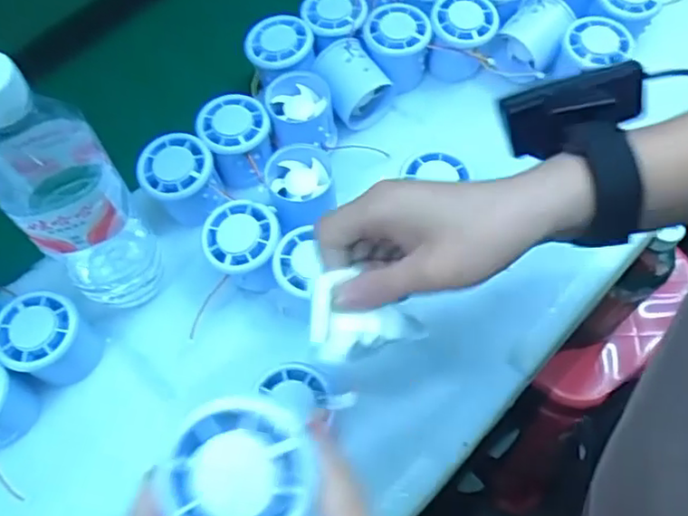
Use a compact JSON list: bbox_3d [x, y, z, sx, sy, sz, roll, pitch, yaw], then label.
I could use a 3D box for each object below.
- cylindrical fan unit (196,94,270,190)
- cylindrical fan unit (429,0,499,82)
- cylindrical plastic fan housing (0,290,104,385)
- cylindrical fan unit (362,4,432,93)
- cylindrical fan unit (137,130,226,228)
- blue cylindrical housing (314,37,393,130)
[{"bbox_3d":[-0.086,-0.094,0.504,0.054,0.051,0.057,-1,64,2],"label":"cylindrical fan unit"},{"bbox_3d":[0.102,-0.193,0.539,0.053,0.052,0.051,-1,64,2],"label":"cylindrical fan unit"},{"bbox_3d":[-0.207,0.059,0.437,0.049,0.063,0.052,22,67,12],"label":"cylindrical plastic fan housing"},{"bbox_3d":[0.045,-0.181,0.541,0.054,0.057,0.055,-1,64,2],"label":"cylindrical fan unit"},{"bbox_3d":[-0.127,-0.058,0.490,0.054,0.058,0.054,-1,64,2],"label":"cylindrical fan unit"},{"bbox_3d":[0.008,-0.147,0.528,0.058,0.053,0.057,-31,67,-12],"label":"blue cylindrical housing"}]

